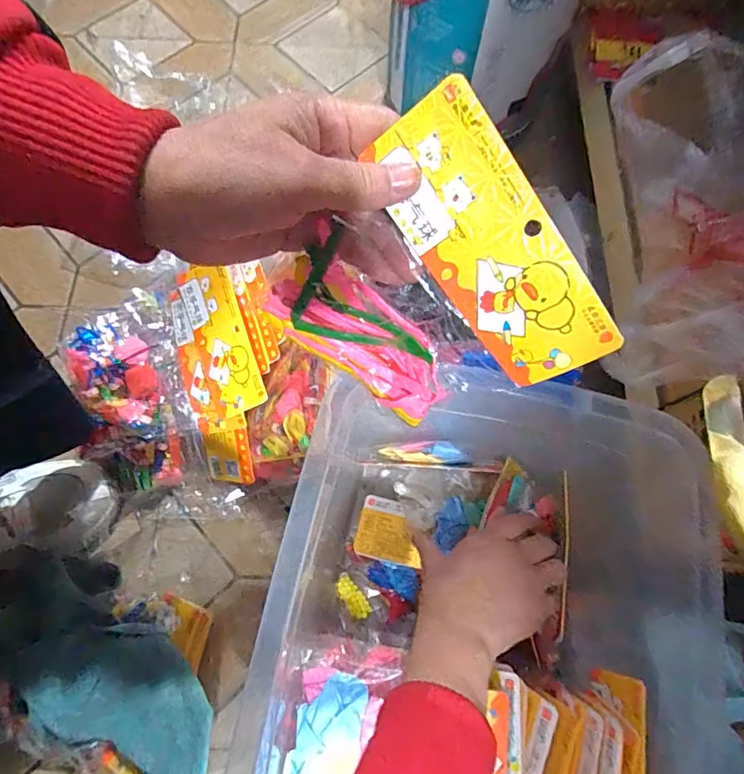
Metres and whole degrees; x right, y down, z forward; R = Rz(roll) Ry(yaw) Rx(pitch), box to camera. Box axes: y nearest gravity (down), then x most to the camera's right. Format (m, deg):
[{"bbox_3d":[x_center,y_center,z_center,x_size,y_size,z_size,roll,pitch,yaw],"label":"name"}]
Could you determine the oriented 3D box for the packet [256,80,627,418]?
[{"bbox_3d":[0.023,-0.047,0.270,0.144,0.161,0.016,51,37,-14],"label":"packet"}]

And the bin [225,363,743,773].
[{"bbox_3d":[0.088,0.215,0.382,0.309,0.204,0.381,13,73,3],"label":"bin"}]

